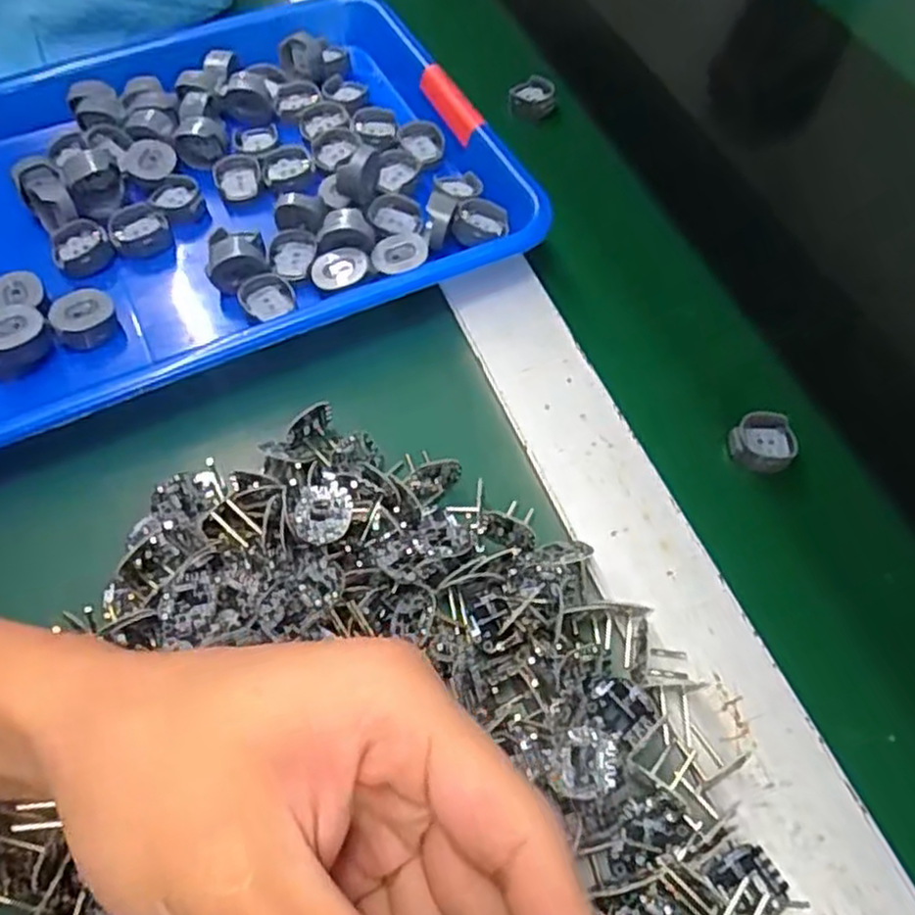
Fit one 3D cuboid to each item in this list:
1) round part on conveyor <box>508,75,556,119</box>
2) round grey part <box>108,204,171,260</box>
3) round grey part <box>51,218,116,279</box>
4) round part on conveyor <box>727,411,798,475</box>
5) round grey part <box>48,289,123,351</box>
[{"bbox_3d":[0.047,-0.226,0.480,0.028,0.017,0.029,0,59,0],"label":"round part on conveyor"},{"bbox_3d":[-0.164,-0.117,0.392,0.029,0.012,0.024,-17,61,-11],"label":"round grey part"},{"bbox_3d":[-0.190,-0.106,0.384,0.028,0.014,0.027,0,59,0],"label":"round grey part"},{"bbox_3d":[0.141,-0.007,0.353,0.030,0.015,0.025,17,60,9],"label":"round part on conveyor"},{"bbox_3d":[-0.175,-0.065,0.359,0.027,0.016,0.023,-25,62,-15],"label":"round grey part"}]

